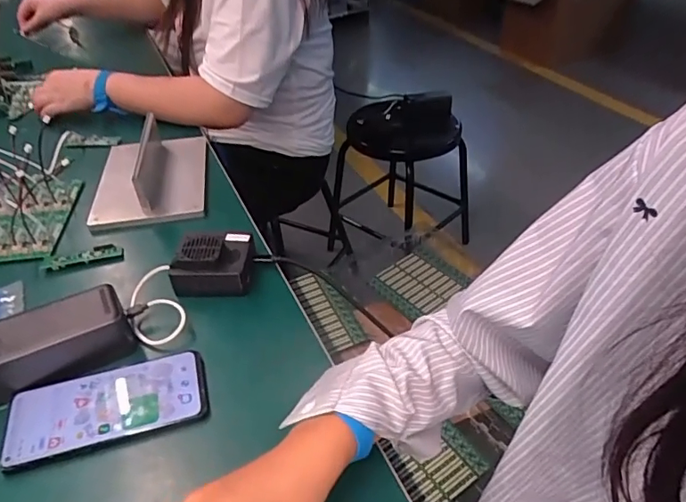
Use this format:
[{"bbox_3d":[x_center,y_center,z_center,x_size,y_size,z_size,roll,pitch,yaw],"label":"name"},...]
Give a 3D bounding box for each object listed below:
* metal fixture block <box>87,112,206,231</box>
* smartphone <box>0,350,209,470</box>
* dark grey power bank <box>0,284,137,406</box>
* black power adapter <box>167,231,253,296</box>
[{"bbox_3d":[-0.261,-0.113,0.678,0.142,0.052,0.201,-8,41,-6],"label":"metal fixture block"},{"bbox_3d":[-0.198,0.128,0.422,0.155,0.012,0.073,-12,42,-11],"label":"smartphone"},{"bbox_3d":[-0.263,0.082,0.447,0.132,0.046,0.057,-20,43,-22],"label":"dark grey power bank"},{"bbox_3d":[-0.137,0.009,0.531,0.079,0.045,0.065,0,39,1],"label":"black power adapter"}]

